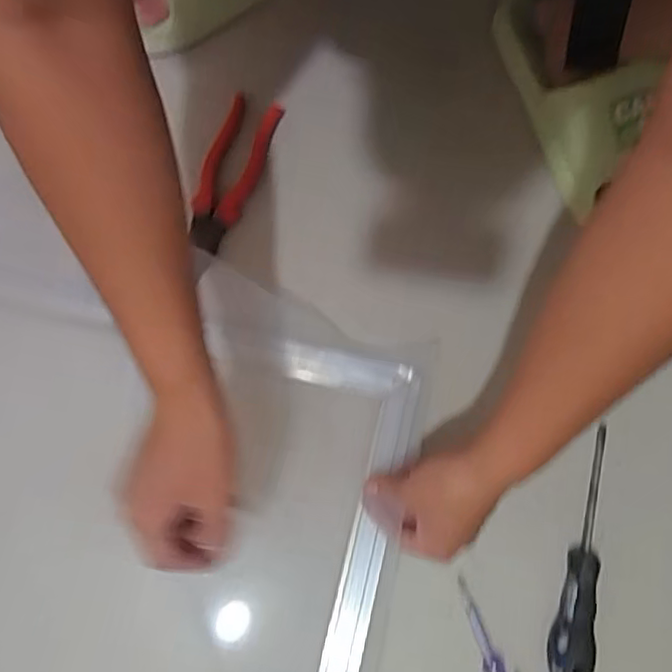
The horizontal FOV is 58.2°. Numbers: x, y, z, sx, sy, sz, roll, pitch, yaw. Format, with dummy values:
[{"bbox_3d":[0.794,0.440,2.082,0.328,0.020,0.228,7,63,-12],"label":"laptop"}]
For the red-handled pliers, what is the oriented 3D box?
[{"bbox_3d":[-0.099,-0.154,0.573,0.047,0.026,0.162,17,77,3],"label":"red-handled pliers"}]

